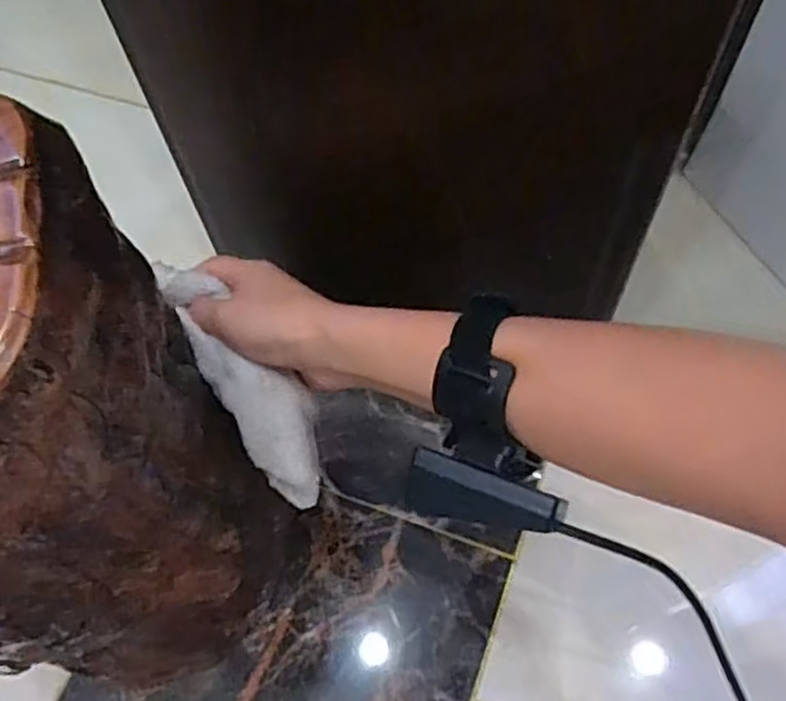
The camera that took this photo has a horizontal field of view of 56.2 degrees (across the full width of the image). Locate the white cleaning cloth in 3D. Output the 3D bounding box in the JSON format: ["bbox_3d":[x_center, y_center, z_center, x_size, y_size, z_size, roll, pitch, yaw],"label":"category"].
[{"bbox_3d":[-0.082,0.010,0.408,0.042,0.031,0.158,-32,73,-13],"label":"white cleaning cloth"}]

